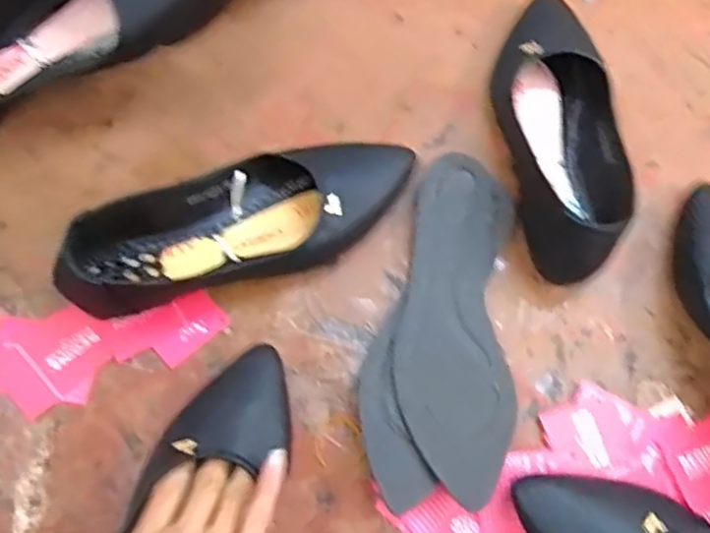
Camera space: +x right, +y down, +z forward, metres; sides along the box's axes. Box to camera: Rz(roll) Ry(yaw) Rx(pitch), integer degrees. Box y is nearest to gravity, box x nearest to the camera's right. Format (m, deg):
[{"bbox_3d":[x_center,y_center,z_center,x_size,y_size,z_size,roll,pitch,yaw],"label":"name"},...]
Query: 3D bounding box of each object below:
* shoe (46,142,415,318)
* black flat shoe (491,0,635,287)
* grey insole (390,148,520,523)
[{"bbox_3d":[-0.079,-0.038,0.491,0.263,0.058,0.094,-15,69,-7],"label":"shoe"},{"bbox_3d":[0.164,-0.116,0.535,0.088,0.056,0.260,-5,68,-3],"label":"black flat shoe"},{"bbox_3d":[0.074,0.037,0.486,0.079,0.022,0.247,5,68,1],"label":"grey insole"}]

